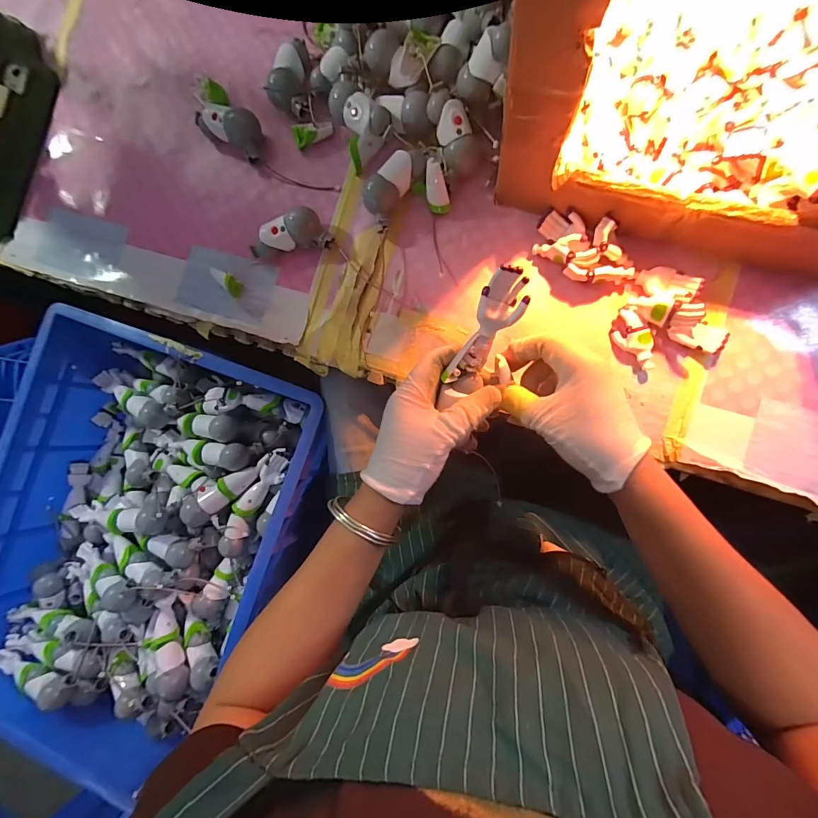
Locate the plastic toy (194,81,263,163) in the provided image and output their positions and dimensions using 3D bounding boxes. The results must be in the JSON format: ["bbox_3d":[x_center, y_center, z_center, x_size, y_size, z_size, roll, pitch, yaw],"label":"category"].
[{"bbox_3d":[-0.196,-0.310,0.432,0.045,0.031,0.106,-44,82,5],"label":"plastic toy"}]

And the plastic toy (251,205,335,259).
[{"bbox_3d":[-0.123,-0.182,0.411,0.085,0.034,0.035,-4,87,9],"label":"plastic toy"}]

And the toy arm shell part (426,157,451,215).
[{"bbox_3d":[0.027,-0.214,0.387,0.021,0.050,0.012,-9,50,8],"label":"toy arm shell part"}]

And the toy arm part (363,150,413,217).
[{"bbox_3d":[-0.019,-0.220,0.394,0.030,0.034,0.056,44,94,8],"label":"toy arm part"}]

